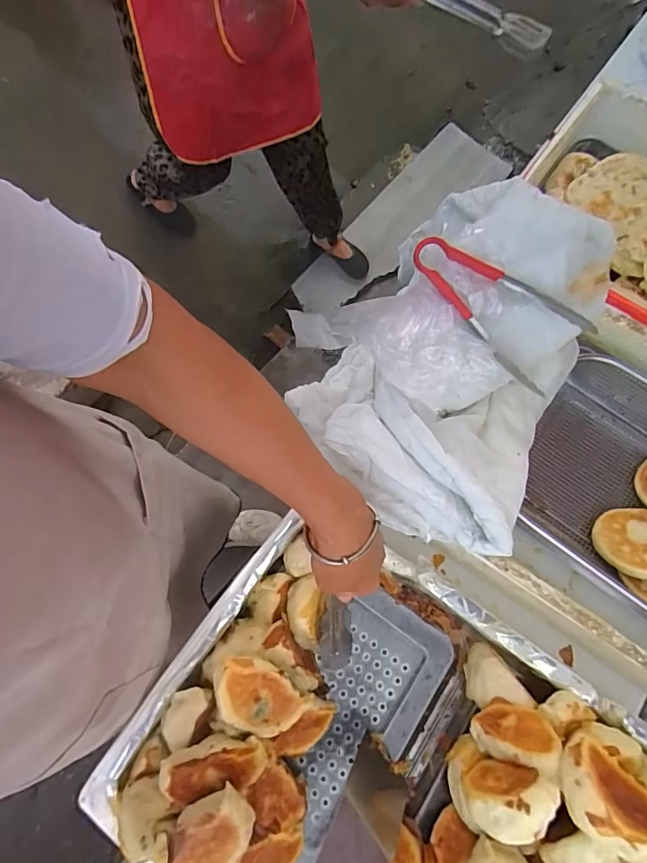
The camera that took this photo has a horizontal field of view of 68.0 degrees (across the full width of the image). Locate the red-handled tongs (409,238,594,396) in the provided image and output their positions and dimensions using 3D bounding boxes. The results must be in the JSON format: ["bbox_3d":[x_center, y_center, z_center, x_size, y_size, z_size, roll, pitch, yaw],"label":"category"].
[{"bbox_3d":[0.202,-0.143,0.583,0.230,0.050,0.103,29,73,7],"label":"red-handled tongs"}]

